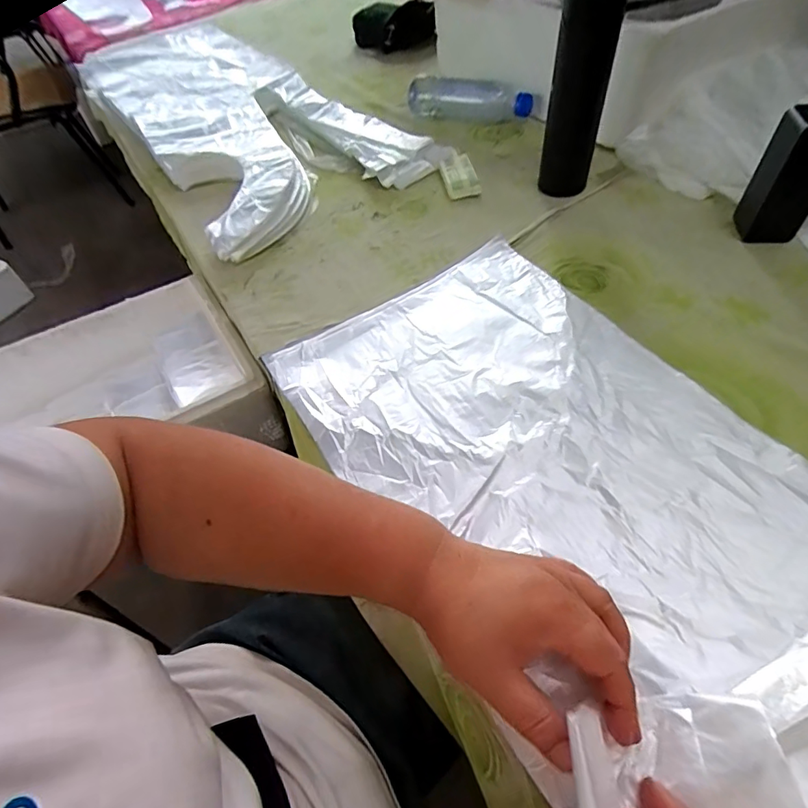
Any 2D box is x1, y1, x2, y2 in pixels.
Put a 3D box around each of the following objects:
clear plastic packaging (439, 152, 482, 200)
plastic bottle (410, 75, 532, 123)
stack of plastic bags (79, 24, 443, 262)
[{"bbox_3d":[0.080,-0.328,0.702,0.047,0.010,0.080,-12,67,4],"label":"clear plastic packaging"},{"bbox_3d":[0.109,-0.513,0.828,0.220,0.051,0.059,13,55,16],"label":"plastic bottle"},{"bbox_3d":[-0.349,-0.562,0.918,0.375,0.080,0.919,-34,56,-19],"label":"stack of plastic bags"}]

